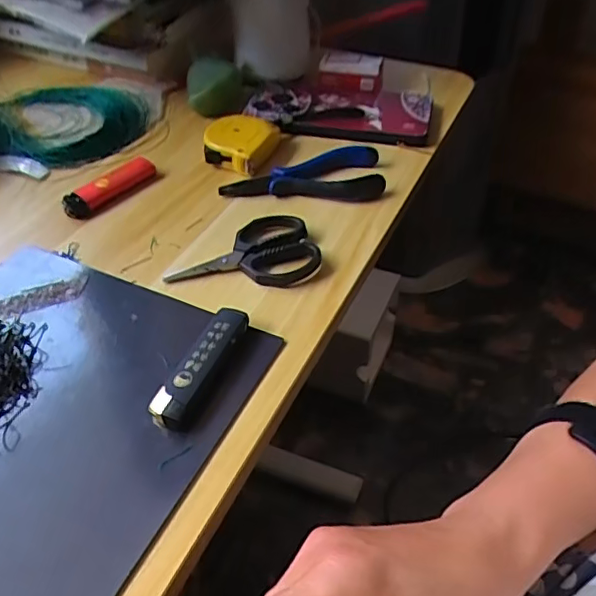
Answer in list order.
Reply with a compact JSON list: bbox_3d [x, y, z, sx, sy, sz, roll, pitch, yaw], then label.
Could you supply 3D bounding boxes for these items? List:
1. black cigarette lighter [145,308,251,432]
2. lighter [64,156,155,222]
[{"bbox_3d":[-0.053,0.036,0.300,0.025,0.012,0.078,18,47,17],"label":"black cigarette lighter"},{"bbox_3d":[-0.142,-0.085,0.423,0.024,0.010,0.077,28,51,25],"label":"lighter"}]

